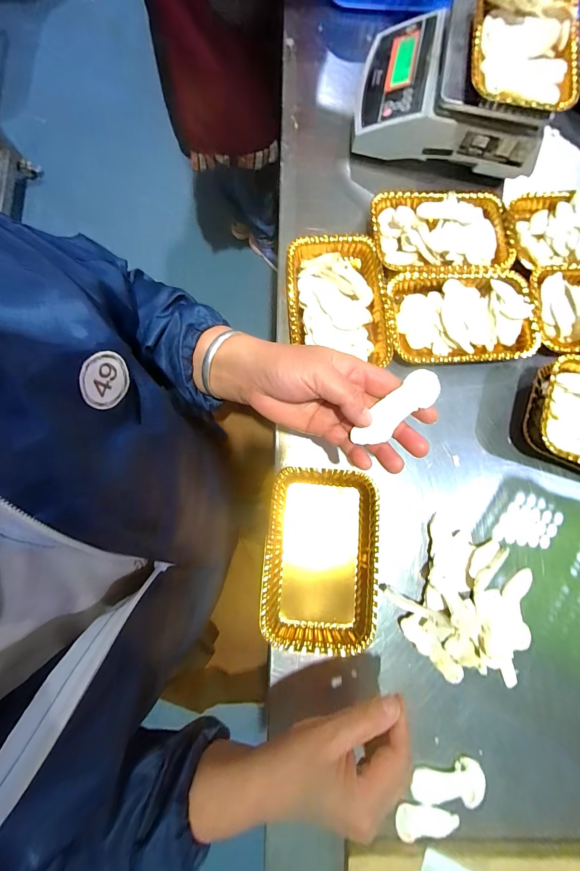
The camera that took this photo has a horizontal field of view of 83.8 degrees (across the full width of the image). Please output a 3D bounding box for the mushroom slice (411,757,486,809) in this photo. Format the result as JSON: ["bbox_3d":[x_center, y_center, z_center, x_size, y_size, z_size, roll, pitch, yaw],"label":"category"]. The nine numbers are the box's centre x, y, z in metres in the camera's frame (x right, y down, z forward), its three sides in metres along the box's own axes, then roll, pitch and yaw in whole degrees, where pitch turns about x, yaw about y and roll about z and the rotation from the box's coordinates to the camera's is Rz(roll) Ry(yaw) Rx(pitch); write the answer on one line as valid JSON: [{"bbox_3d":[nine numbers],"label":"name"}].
[{"bbox_3d":[0.166,0.367,0.339,0.075,0.007,0.037,-8,80,-2],"label":"mushroom slice"}]

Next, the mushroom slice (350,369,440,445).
[{"bbox_3d":[0.088,-0.021,0.271,0.080,0.009,0.028,-43,82,15],"label":"mushroom slice"}]

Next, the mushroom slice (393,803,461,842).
[{"bbox_3d":[0.142,0.400,0.334,0.066,0.010,0.030,-4,80,-1],"label":"mushroom slice"}]

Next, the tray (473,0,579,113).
[{"bbox_3d":[0.279,-0.458,0.376,0.126,0.041,0.171,6,80,0],"label":"tray"}]

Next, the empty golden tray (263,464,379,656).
[{"bbox_3d":[0.034,0.137,0.370,0.123,0.035,0.189,4,80,0],"label":"empty golden tray"}]

